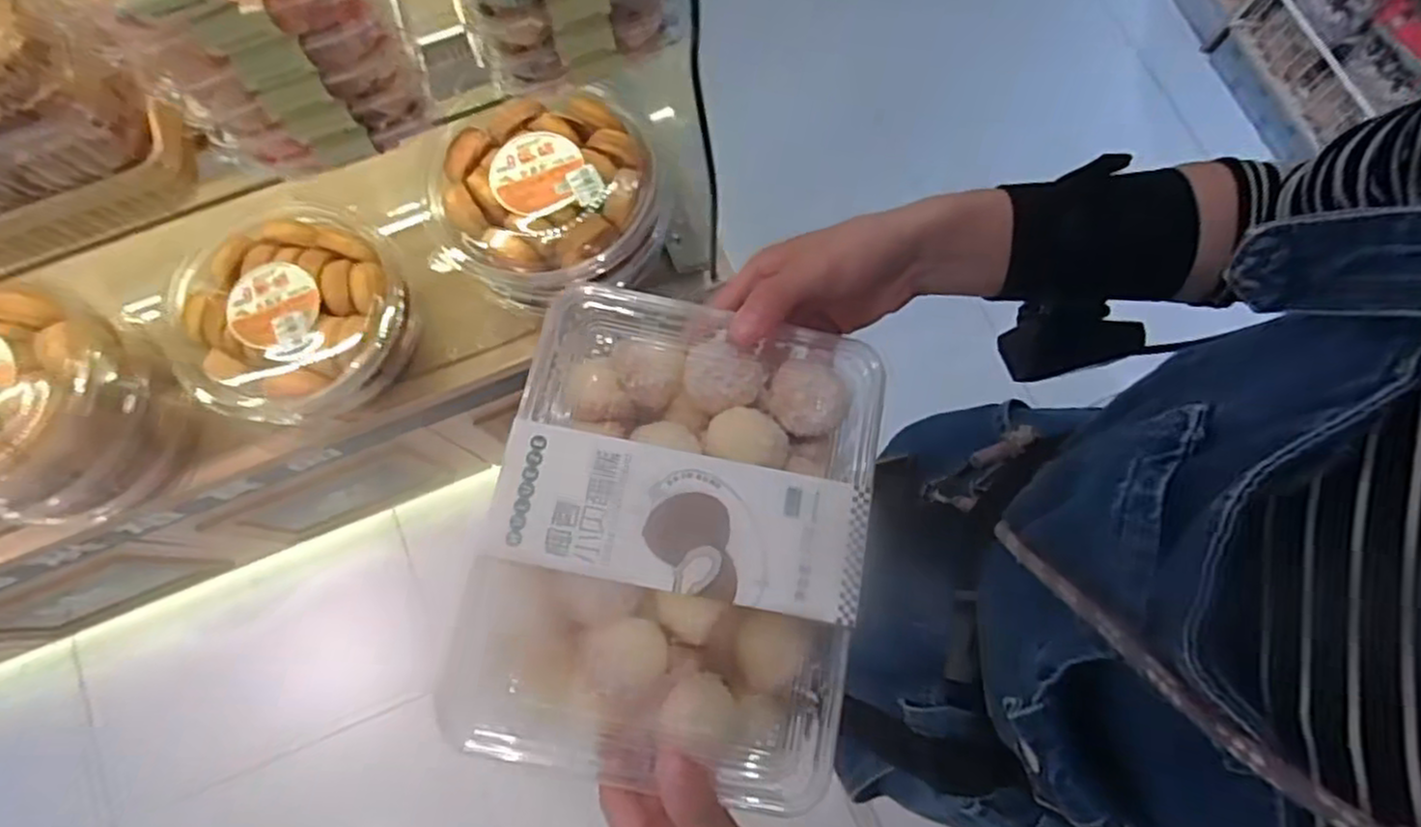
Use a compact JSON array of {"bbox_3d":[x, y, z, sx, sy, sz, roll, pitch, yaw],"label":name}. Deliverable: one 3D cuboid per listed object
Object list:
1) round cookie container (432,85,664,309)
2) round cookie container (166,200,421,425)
[{"bbox_3d":[-0.171,-0.229,0.811,0.231,0.109,0.222,0,75,1],"label":"round cookie container"},{"bbox_3d":[-0.464,-0.096,0.843,0.182,0.123,0.209,9,76,4],"label":"round cookie container"}]

